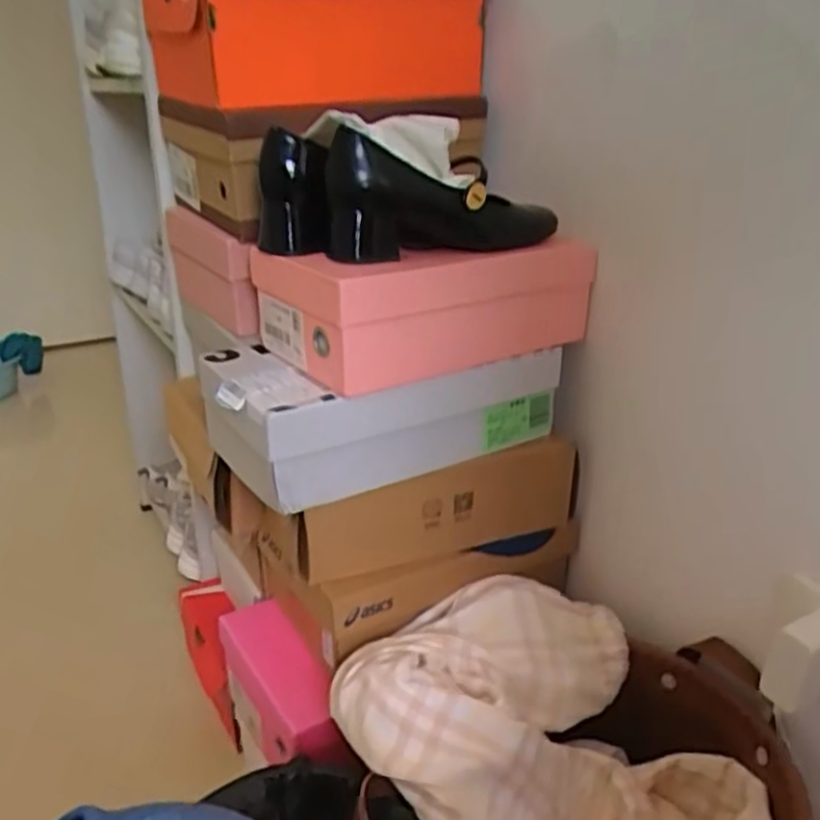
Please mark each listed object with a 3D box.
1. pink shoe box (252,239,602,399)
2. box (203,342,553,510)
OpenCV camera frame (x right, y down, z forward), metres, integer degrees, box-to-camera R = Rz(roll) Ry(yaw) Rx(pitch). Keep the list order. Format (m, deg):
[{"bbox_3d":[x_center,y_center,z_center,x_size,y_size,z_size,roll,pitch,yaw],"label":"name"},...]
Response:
[{"bbox_3d":[0.014,-0.109,0.695,0.281,0.091,0.168,-16,29,-33],"label":"pink shoe box"},{"bbox_3d":[-0.029,-0.012,0.711,0.316,0.097,0.168,-15,28,-31],"label":"box"}]

